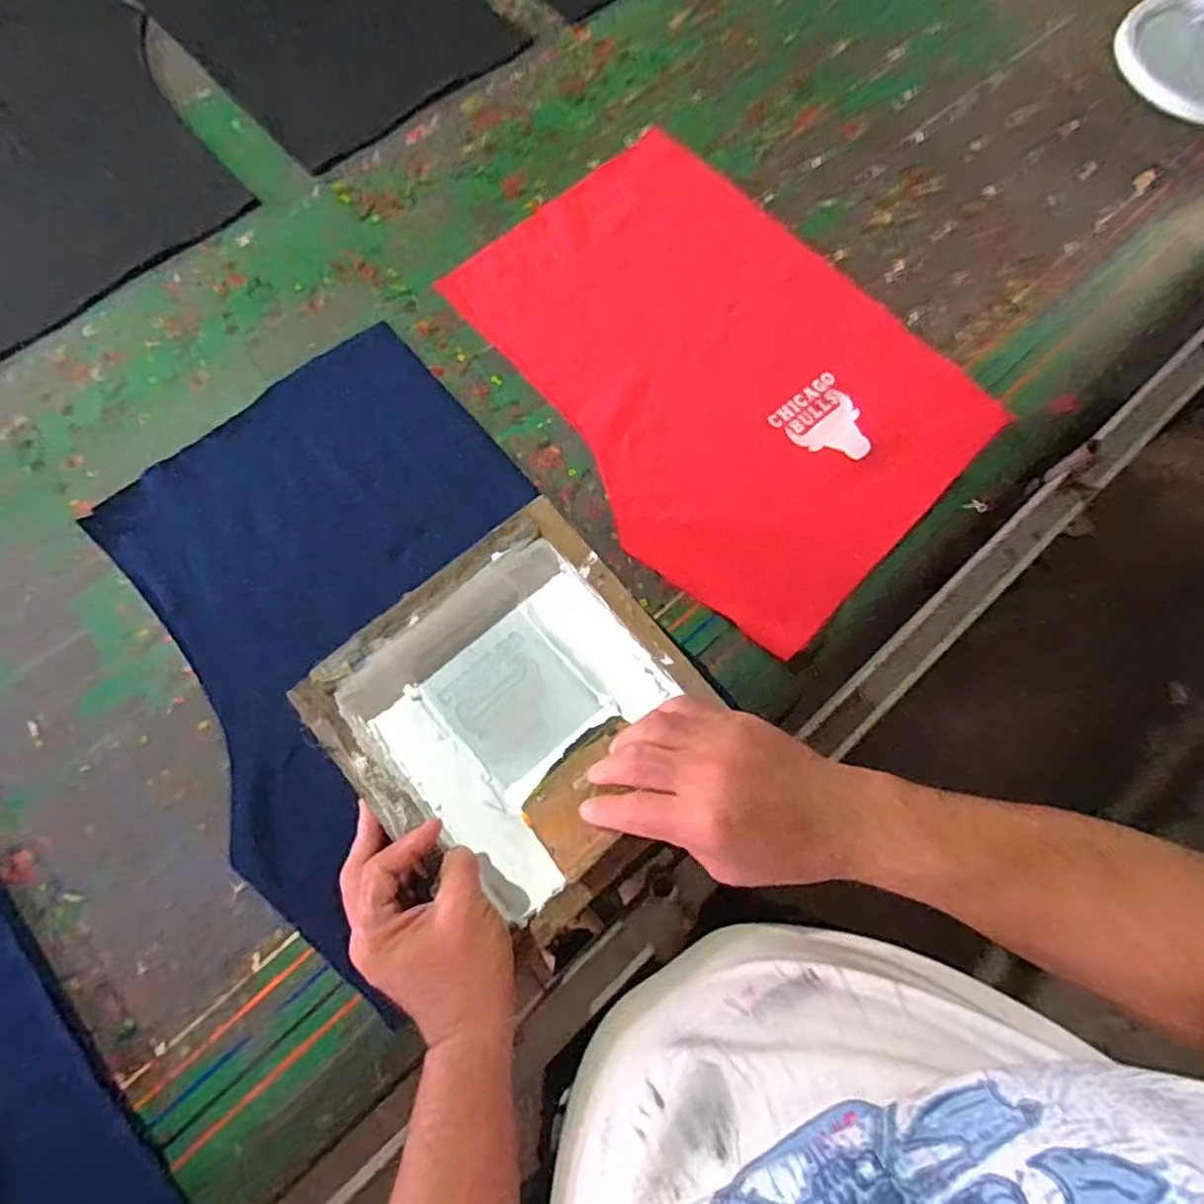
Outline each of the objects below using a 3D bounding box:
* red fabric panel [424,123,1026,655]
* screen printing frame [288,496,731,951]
[{"bbox_3d":[0.109,-0.228,0.623,0.347,0.009,0.482,-38,78,-12],"label":"red fabric panel"},{"bbox_3d":[-0.054,0.088,0.502,0.243,0.046,0.251,-40,78,-13],"label":"screen printing frame"}]

